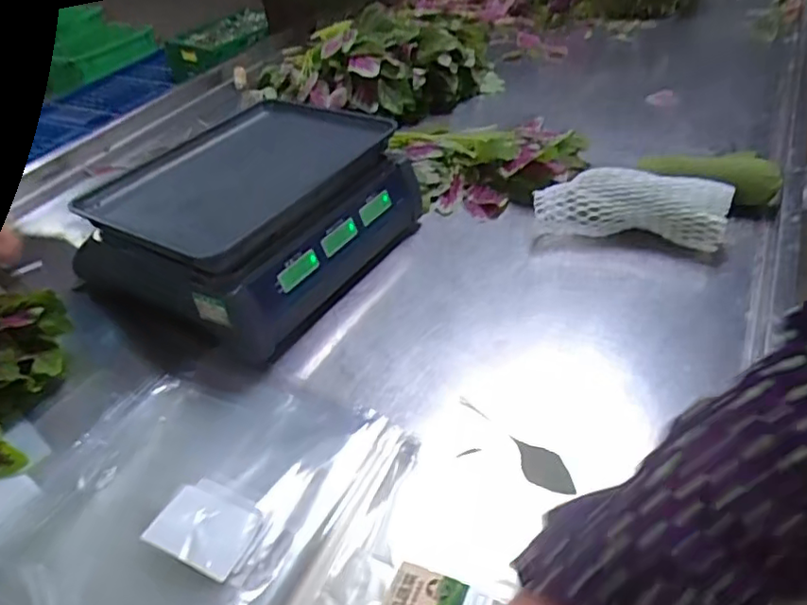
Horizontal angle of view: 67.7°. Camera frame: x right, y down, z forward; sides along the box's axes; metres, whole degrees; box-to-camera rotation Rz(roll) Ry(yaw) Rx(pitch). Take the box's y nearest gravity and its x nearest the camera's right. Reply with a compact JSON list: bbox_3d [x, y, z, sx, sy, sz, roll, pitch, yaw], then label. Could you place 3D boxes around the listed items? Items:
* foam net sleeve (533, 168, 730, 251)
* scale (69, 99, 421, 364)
[{"bbox_3d":[0.280,-0.117,0.753,0.222,0.077,0.069,8,43,16],"label":"foam net sleeve"},{"bbox_3d":[-0.189,-0.112,0.758,0.317,0.136,0.332,18,47,27],"label":"scale"}]

